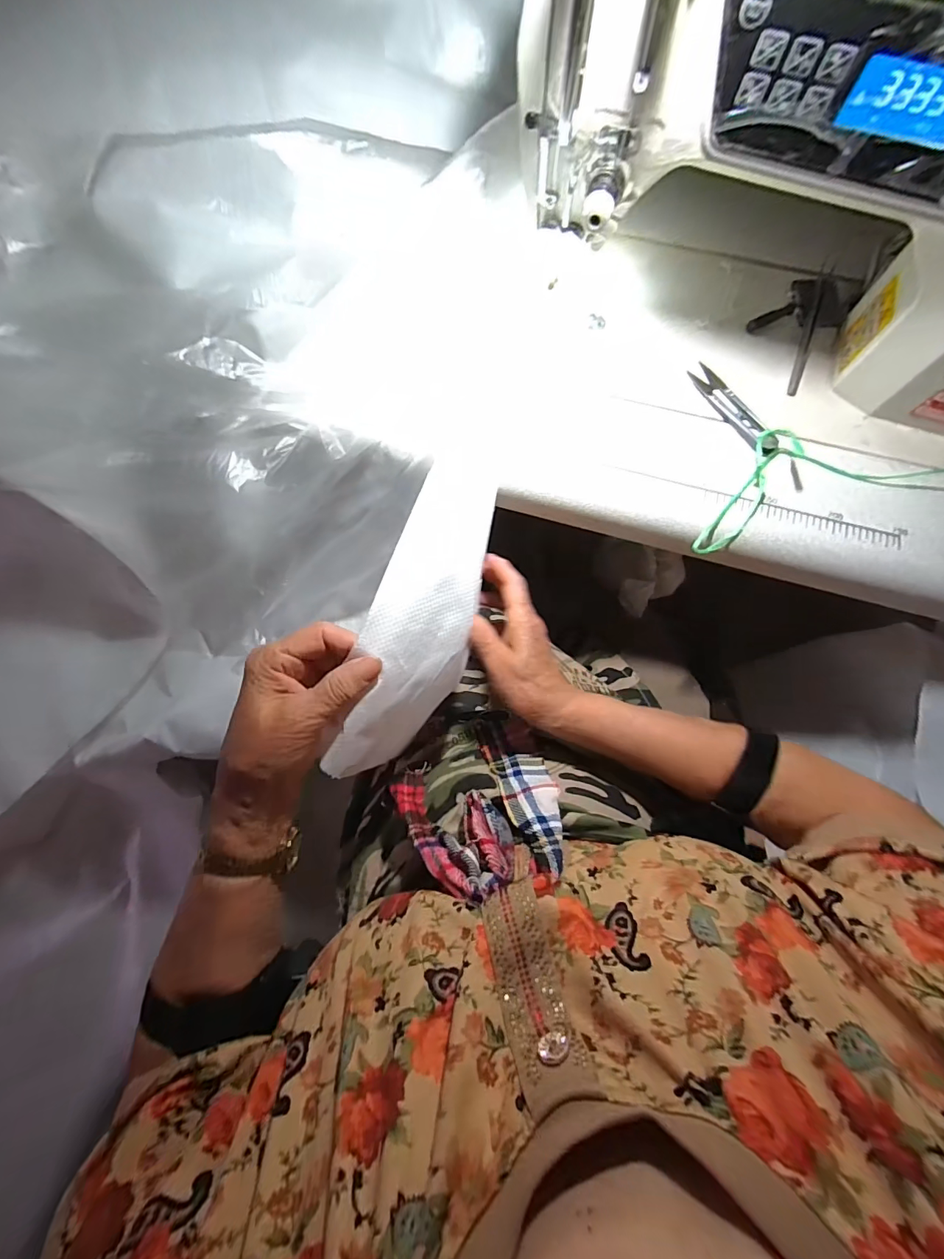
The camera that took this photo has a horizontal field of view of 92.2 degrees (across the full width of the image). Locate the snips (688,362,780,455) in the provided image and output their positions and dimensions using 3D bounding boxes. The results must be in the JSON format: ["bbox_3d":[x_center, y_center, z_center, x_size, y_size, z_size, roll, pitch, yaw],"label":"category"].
[{"bbox_3d":[0.219,-0.188,0.381,0.023,0.012,0.100,-24,76,-5],"label":"snips"}]

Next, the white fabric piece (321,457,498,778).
[{"bbox_3d":[-0.035,-0.001,0.318,0.023,0.087,0.205,9,75,47],"label":"white fabric piece"}]

